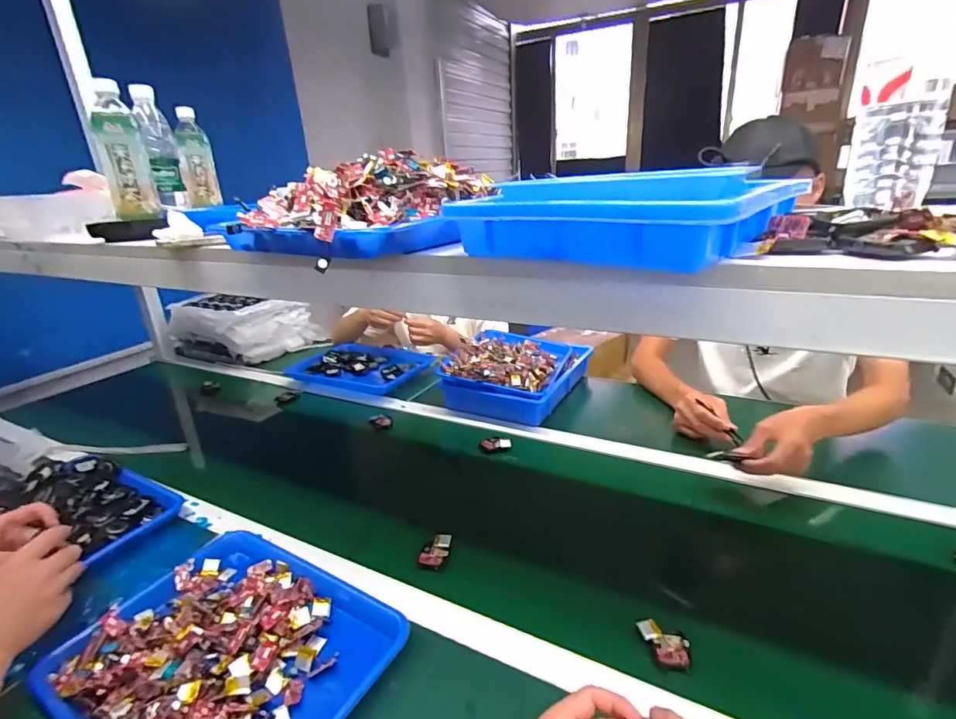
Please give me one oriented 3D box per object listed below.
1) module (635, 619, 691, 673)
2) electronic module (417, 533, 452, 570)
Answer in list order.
[{"bbox_3d":[0.197,0.303,0.510,0.052,0.017,0.045,4,22,20],"label":"module"},{"bbox_3d":[-0.057,0.262,0.661,0.034,0.021,0.050,7,23,26],"label":"electronic module"}]

